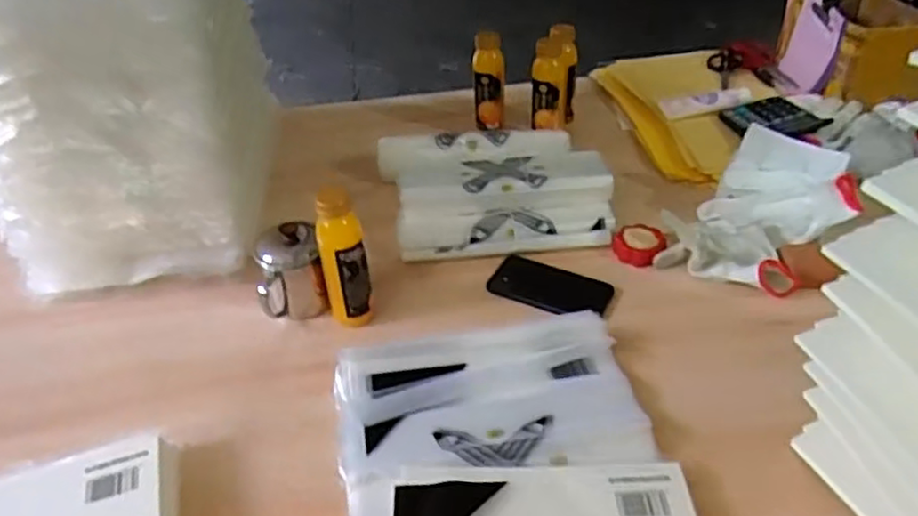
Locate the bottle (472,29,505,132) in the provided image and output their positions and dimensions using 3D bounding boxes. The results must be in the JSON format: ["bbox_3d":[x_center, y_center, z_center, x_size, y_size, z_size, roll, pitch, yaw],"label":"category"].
[{"bbox_3d":[0.050,-0.285,1.141,0.052,0.175,0.048,0,39,4],"label":"bottle"}]

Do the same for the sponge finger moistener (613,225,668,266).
[{"bbox_3d":[0.240,-0.019,0.914,0.068,0.022,0.062,-2,39,2],"label":"sponge finger moistener"}]

